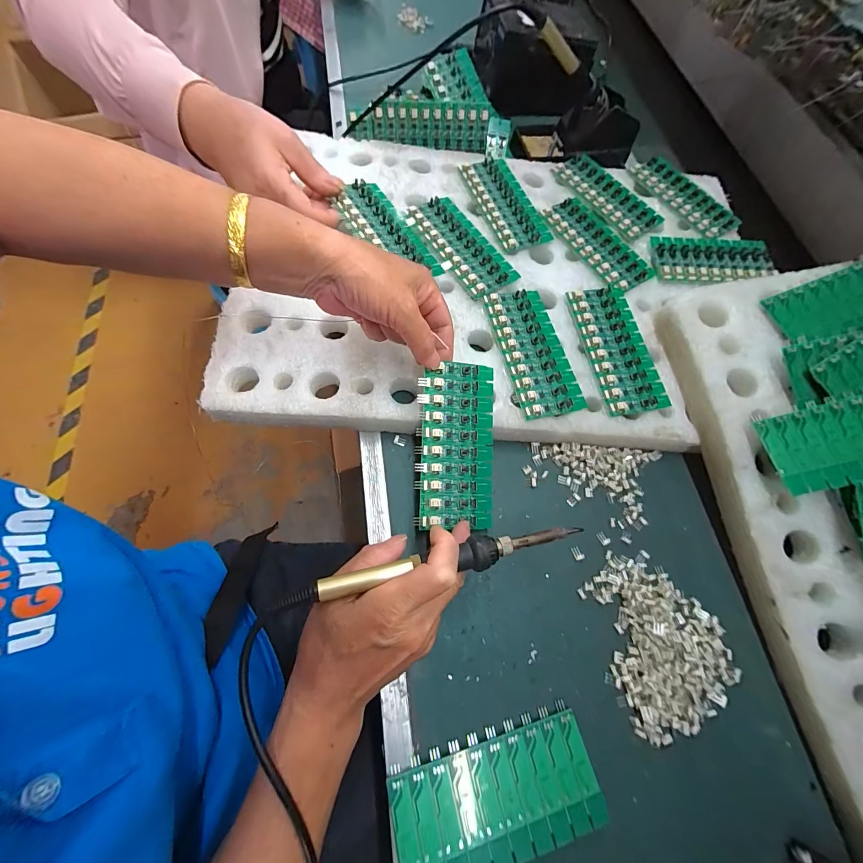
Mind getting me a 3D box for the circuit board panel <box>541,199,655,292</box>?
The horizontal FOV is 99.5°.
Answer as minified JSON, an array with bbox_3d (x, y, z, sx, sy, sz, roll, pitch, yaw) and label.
[{"bbox_3d":[0.185,-0.212,0.408,0.055,0.005,0.135,-30,75,-16],"label":"circuit board panel"}]

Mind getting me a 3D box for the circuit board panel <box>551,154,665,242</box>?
[{"bbox_3d":[0.211,-0.286,0.440,0.061,0.006,0.137,-31,75,-16],"label":"circuit board panel"}]

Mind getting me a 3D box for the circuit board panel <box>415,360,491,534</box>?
[{"bbox_3d":[0.021,0.011,0.303,0.066,0.005,0.135,3,83,-17],"label":"circuit board panel"}]

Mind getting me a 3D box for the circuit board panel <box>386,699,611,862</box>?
[{"bbox_3d":[0.044,0.243,0.244,0.136,0.005,0.067,-11,61,-11],"label":"circuit board panel"}]

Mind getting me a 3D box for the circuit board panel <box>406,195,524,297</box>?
[{"bbox_3d":[0.034,-0.201,0.392,0.061,0.017,0.135,-28,74,-15],"label":"circuit board panel"}]

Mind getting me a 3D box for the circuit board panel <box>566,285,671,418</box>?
[{"bbox_3d":[0.180,-0.083,0.357,0.062,0.006,0.136,-9,71,-8],"label":"circuit board panel"}]

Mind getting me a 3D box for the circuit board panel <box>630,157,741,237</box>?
[{"bbox_3d":[0.309,-0.288,0.445,0.053,0.006,0.135,-29,74,-15],"label":"circuit board panel"}]

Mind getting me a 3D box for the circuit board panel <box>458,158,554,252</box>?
[{"bbox_3d":[0.085,-0.265,0.419,0.061,0.010,0.135,-19,72,-12],"label":"circuit board panel"}]

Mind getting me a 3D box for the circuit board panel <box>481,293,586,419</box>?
[{"bbox_3d":[0.098,-0.079,0.348,0.061,0.011,0.135,-12,70,-10],"label":"circuit board panel"}]

